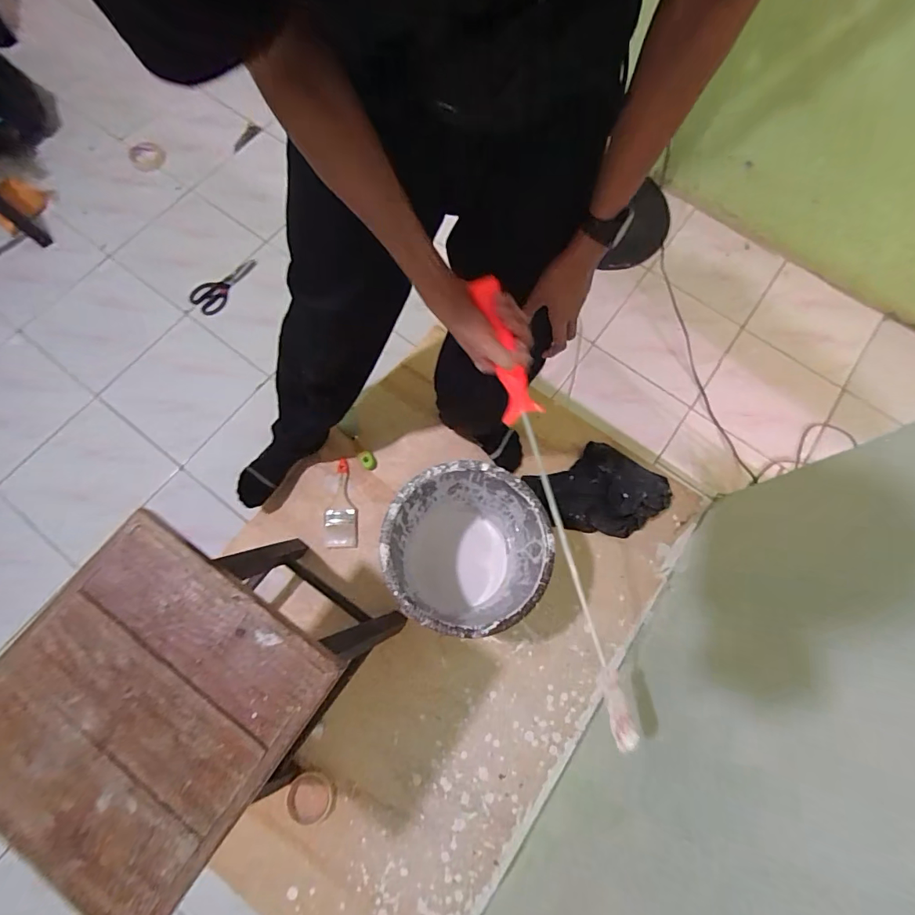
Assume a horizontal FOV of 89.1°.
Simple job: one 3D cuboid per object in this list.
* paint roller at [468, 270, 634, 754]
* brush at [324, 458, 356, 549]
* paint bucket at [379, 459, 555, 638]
[{"bbox_3d":[0.125,0.084,0.568,0.043,0.094,0.600,-22,105,-9],"label":"paint roller"},{"bbox_3d":[-0.276,0.110,1.091,0.070,0.012,0.205,-4,73,-4],"label":"brush"},{"bbox_3d":[0.010,0.191,0.918,0.271,0.319,0.275,1,73,-2],"label":"paint bucket"}]

